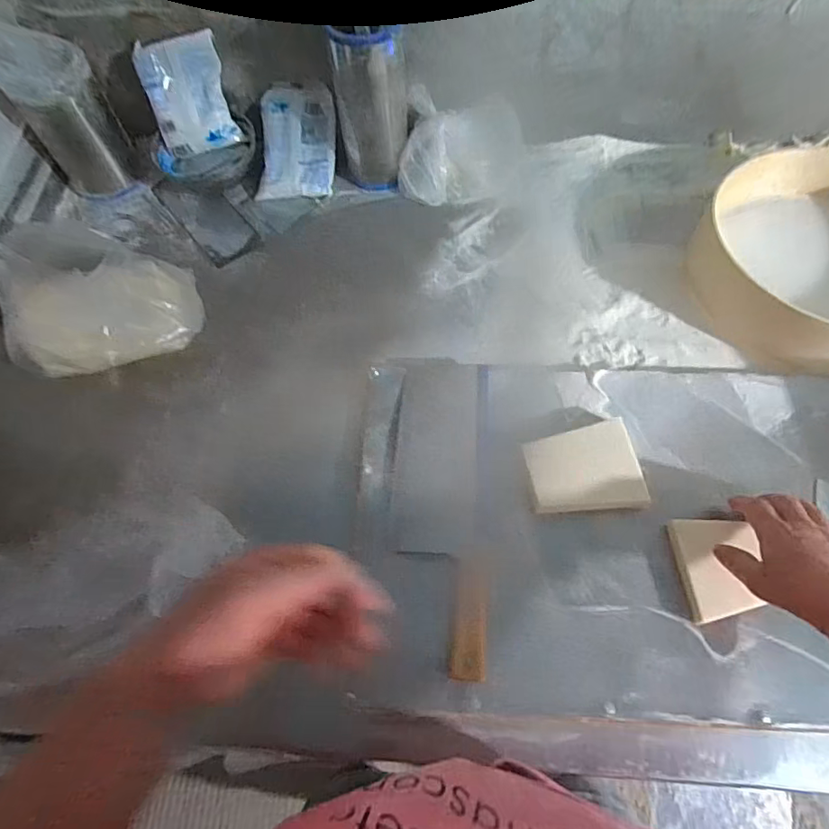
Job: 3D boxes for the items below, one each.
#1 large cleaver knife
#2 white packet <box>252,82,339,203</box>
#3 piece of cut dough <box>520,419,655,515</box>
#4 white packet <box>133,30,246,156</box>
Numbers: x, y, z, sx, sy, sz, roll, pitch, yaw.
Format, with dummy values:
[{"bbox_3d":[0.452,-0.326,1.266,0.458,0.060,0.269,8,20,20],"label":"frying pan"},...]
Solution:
[{"bbox_3d":[0.026,0.086,0.526,0.095,0.023,0.311,2,64,4],"label":"large cleaver knife"},{"bbox_3d":[-0.162,-0.378,0.722,0.102,0.020,0.155,4,87,-2],"label":"white packet"},{"bbox_3d":[0.170,0.056,0.526,0.111,0.035,0.083,-8,67,-1],"label":"piece of cut dough"},{"bbox_3d":[-0.297,-0.421,0.690,0.100,0.125,0.017,-18,25,-11],"label":"white packet"}]

